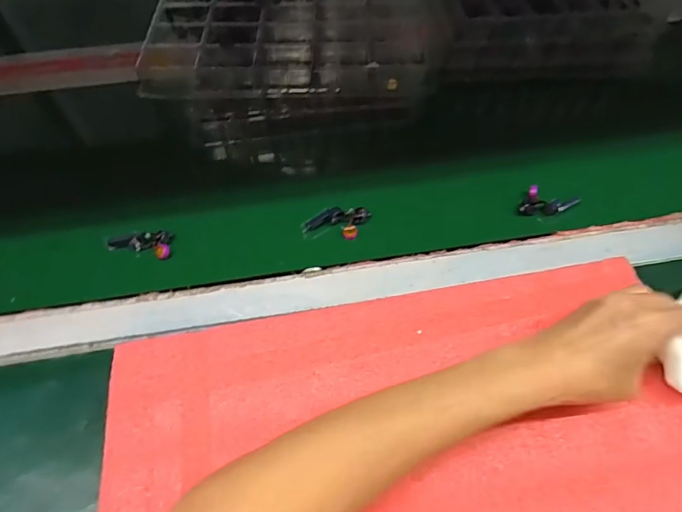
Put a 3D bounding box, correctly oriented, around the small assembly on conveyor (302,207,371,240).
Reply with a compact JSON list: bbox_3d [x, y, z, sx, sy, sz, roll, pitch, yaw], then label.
[{"bbox_3d":[-0.004,-0.030,0.401,0.059,0.014,0.026,-5,56,-2],"label":"small assembly on conveyor"}]

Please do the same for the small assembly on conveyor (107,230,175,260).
[{"bbox_3d":[-0.178,-0.014,0.397,0.057,0.015,0.023,10,57,8],"label":"small assembly on conveyor"}]

